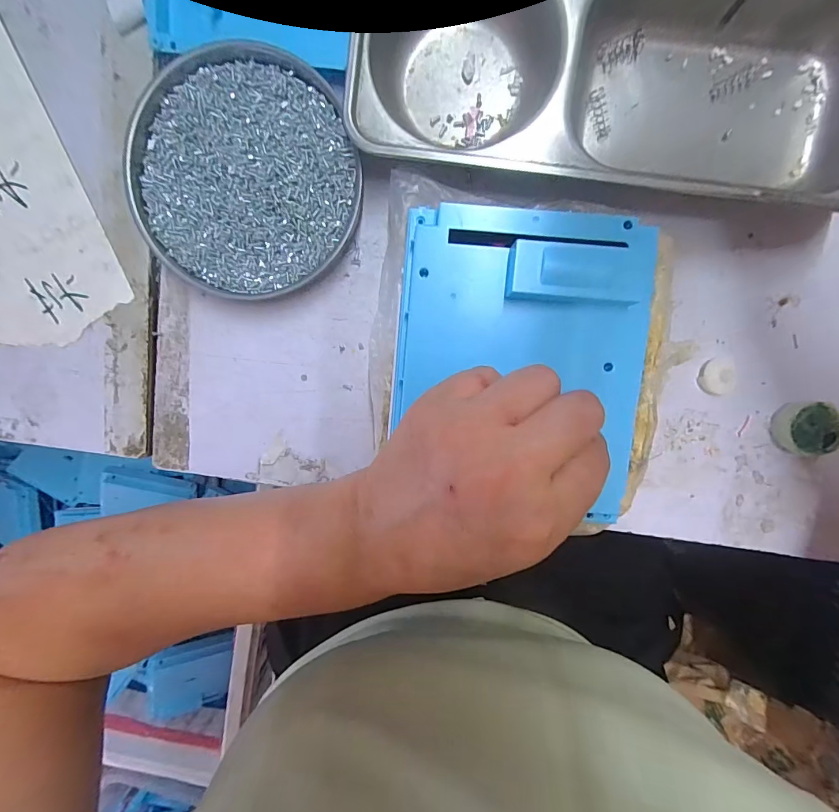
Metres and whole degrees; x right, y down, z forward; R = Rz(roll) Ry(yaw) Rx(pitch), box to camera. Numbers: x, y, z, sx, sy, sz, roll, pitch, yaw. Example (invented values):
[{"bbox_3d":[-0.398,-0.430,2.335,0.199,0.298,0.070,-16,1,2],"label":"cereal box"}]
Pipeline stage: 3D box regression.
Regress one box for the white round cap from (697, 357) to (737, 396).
[{"bbox_3d":[0.188,-0.018,0.260,0.024,0.004,0.023,0,99,3],"label":"white round cap"}]

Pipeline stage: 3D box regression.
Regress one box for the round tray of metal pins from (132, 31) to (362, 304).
[{"bbox_3d":[-0.103,-0.137,0.250,0.128,0.019,0.137,0,99,3],"label":"round tray of metal pins"}]

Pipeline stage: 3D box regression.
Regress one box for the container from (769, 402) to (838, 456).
[{"bbox_3d":[0.238,0.014,0.255,0.031,0.017,0.030,0,99,3],"label":"container"}]

